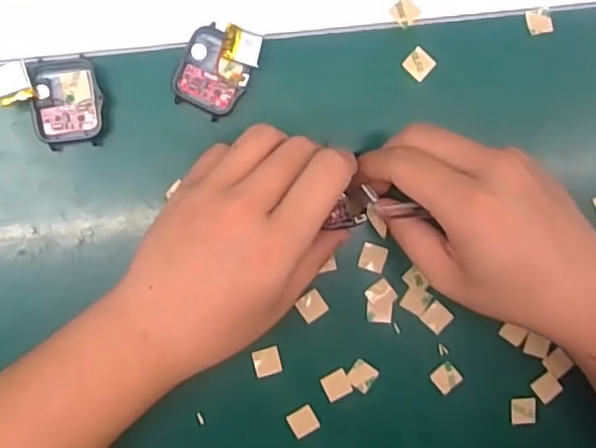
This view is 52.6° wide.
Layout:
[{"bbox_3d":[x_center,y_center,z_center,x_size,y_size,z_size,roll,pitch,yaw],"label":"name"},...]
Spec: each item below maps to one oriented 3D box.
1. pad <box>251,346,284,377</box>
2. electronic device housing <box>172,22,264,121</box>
[{"bbox_3d":[-0.018,0.082,0.356,0.016,0.004,0.016,-12,93,-5],"label":"pad"},{"bbox_3d":[-0.045,-0.086,0.334,0.038,0.018,0.049,27,89,-5],"label":"electronic device housing"}]

